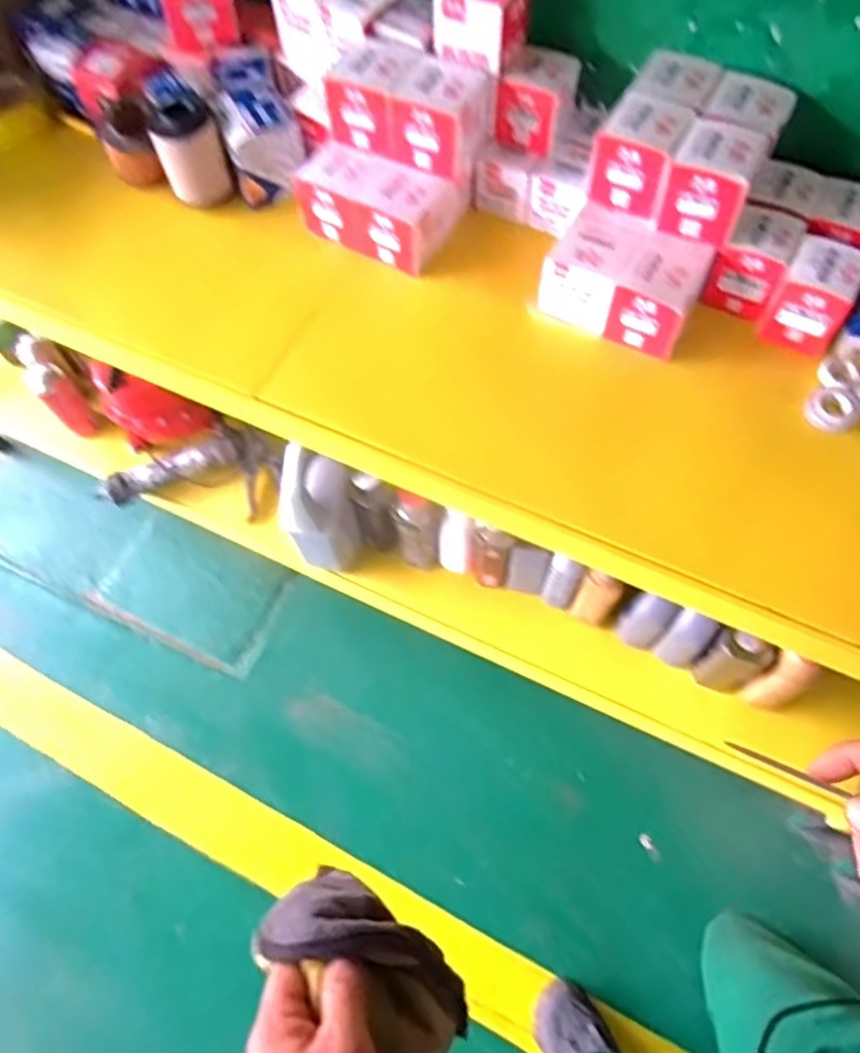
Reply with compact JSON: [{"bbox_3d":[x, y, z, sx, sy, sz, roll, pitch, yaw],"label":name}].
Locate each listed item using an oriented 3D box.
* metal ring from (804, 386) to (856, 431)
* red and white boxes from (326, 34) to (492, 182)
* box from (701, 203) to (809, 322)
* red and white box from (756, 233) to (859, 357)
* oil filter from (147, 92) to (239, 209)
[{"bbox_3d":[0.436,-0.130,0.768,0.051,0.015,0.058,37,71,16],"label":"metal ring"},{"bbox_3d":[-0.027,-0.487,0.834,0.179,0.089,0.090,21,67,10],"label":"red and white boxes"},{"bbox_3d":[0.371,-0.301,0.814,0.075,0.080,0.092,30,69,14],"label":"box"},{"bbox_3d":[0.427,-0.252,0.786,0.085,0.101,0.066,30,69,14],"label":"red and white box"},{"bbox_3d":[-0.302,-0.473,0.887,0.081,0.103,0.086,-26,67,-10],"label":"oil filter"}]

